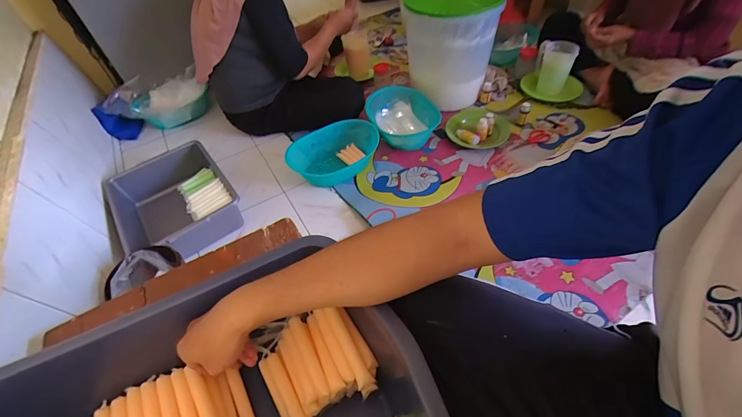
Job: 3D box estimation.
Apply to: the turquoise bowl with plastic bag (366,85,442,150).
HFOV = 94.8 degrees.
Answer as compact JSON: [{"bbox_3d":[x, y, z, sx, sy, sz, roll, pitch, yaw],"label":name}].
[{"bbox_3d":[0.128,-0.331,1.222,0.255,0.102,0.295,-13,49,-5],"label":"turquoise bowl with plastic bag"}]

